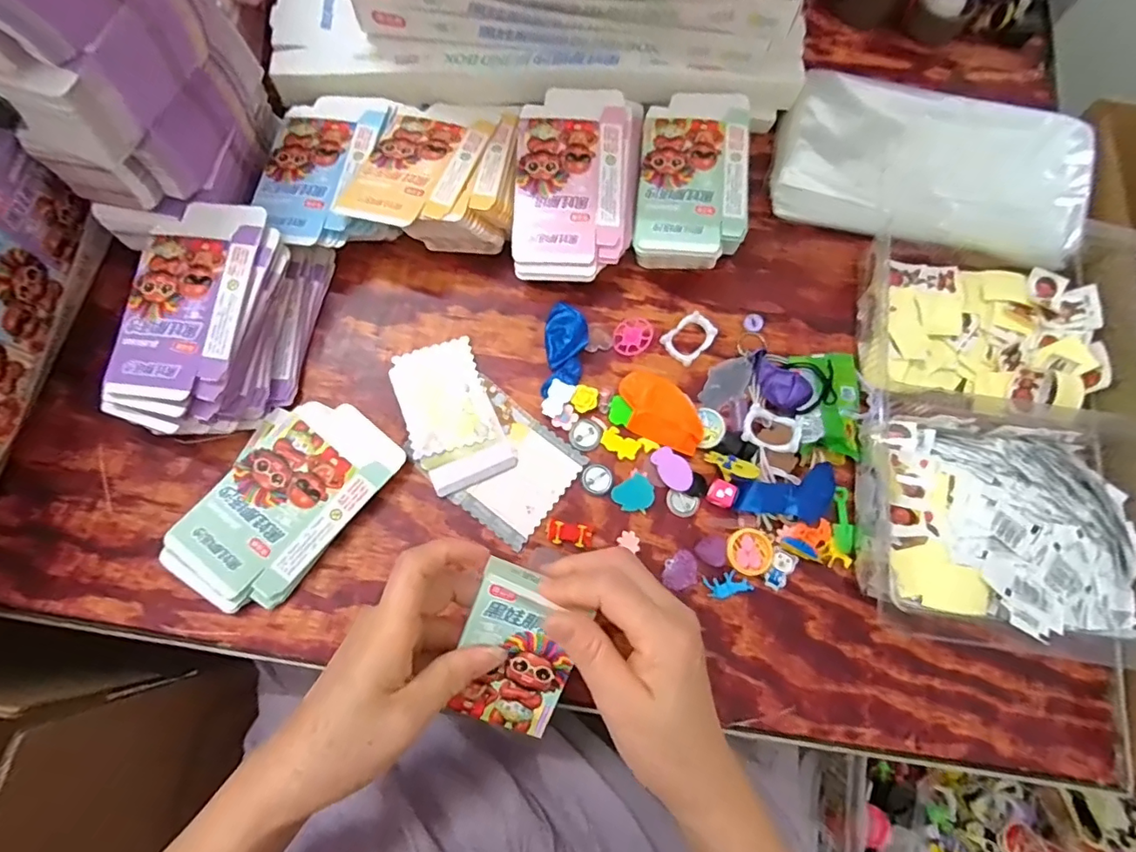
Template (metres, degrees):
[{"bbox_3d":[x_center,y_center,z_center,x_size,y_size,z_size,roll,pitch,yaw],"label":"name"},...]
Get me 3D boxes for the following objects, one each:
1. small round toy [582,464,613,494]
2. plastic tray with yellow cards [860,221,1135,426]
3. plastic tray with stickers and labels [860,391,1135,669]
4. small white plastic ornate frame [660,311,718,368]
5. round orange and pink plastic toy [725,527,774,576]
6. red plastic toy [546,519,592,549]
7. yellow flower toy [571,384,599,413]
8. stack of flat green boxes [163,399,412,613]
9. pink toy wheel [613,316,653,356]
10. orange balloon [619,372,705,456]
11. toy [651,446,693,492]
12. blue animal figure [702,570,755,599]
[{"bbox_3d":[0.022,0.040,0.406,0.022,0.004,0.021,0,75,-2],"label":"small round toy"},{"bbox_3d":[0.336,-0.090,0.426,0.204,0.052,0.163,12,75,1],"label":"plastic tray with yellow cards"},{"bbox_3d":[0.313,0.059,0.385,0.202,0.055,0.190,10,75,1],"label":"plastic tray with stickers and labels"},{"bbox_3d":[0.099,-0.072,0.437,0.039,0.011,0.032,-42,80,-11],"label":"small white plastic ornate frame"},{"bbox_3d":[0.133,0.092,0.392,0.033,0.005,0.033,0,75,-2],"label":"round orange and pink plastic toy"},{"bbox_3d":[0.000,0.079,0.393,0.032,0.007,0.016,10,75,1],"label":"red plastic toy"},{"bbox_3d":[0.014,-0.021,0.420,0.019,0.004,0.022,20,76,3],"label":"yellow flower toy"},{"bbox_3d":[-0.206,0.051,0.386,0.099,0.026,0.157,39,78,8],"label":"stack of flat green boxes"},{"bbox_3d":[0.053,-0.072,0.435,0.031,0.009,0.032,12,76,28],"label":"pink toy wheel"},{"bbox_3d":[0.072,-0.012,0.410,0.071,0.022,0.049,27,76,5],"label":"orange balloon"},{"bbox_3d":[0.080,0.032,0.406,0.021,0.006,0.036,-27,78,-8],"label":"toy"},{"bbox_3d":[0.117,0.115,0.389,0.032,0.004,0.017,-11,76,-5],"label":"blue animal figure"}]

